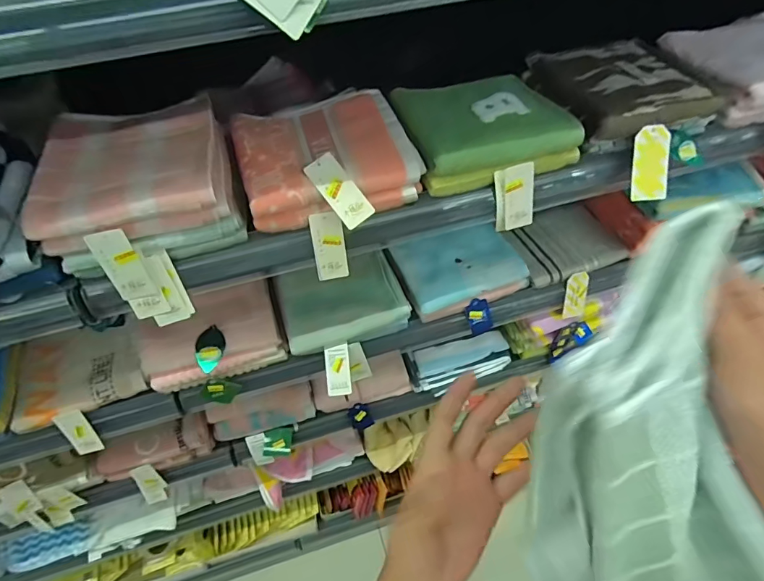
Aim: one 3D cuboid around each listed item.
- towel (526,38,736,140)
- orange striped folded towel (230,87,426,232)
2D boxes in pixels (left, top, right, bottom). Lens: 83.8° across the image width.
[{"bbox_3d":[0.308,-0.261,0.542,0.185,0.040,0.165,-13,50,-6],"label":"towel"},{"bbox_3d":[-0.065,-0.153,0.498,0.189,0.059,0.196,-17,51,-10],"label":"orange striped folded towel"}]

